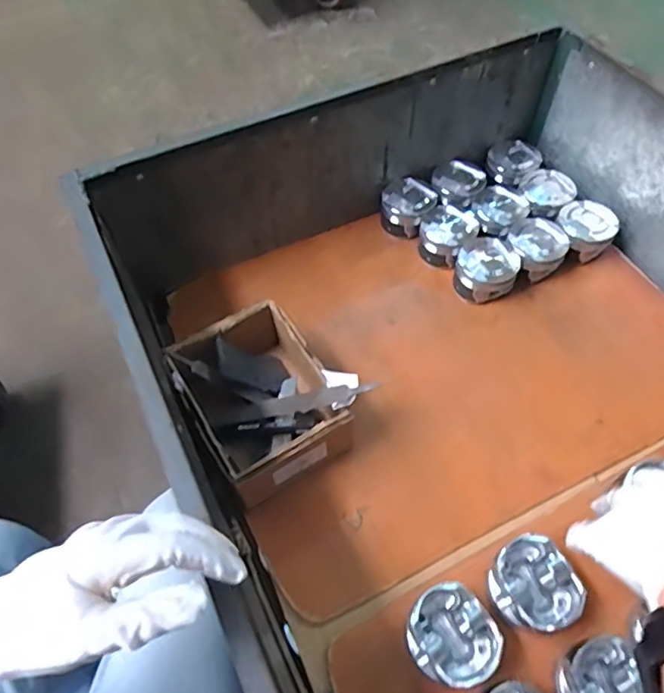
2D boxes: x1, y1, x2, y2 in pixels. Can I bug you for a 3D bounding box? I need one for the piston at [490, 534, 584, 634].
[{"bbox_3d":[0.202,0.246,0.553,0.078,0.053,0.084,-1,59,2],"label":"piston"}]

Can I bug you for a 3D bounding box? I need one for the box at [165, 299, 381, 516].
[{"bbox_3d":[-0.083,0.058,0.658,0.166,0.105,0.200,-30,62,-15],"label":"box"}]

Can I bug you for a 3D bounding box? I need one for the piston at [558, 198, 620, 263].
[{"bbox_3d":[0.380,-0.172,0.812,0.081,0.061,0.075,-1,59,2],"label":"piston"}]

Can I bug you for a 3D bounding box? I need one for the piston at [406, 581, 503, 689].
[{"bbox_3d":[0.116,0.286,0.534,0.078,0.049,0.085,-1,59,2],"label":"piston"}]

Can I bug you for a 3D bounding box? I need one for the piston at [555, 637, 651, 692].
[{"bbox_3d":[0.253,0.321,0.500,0.075,0.045,0.084,-12,59,-5],"label":"piston"}]

